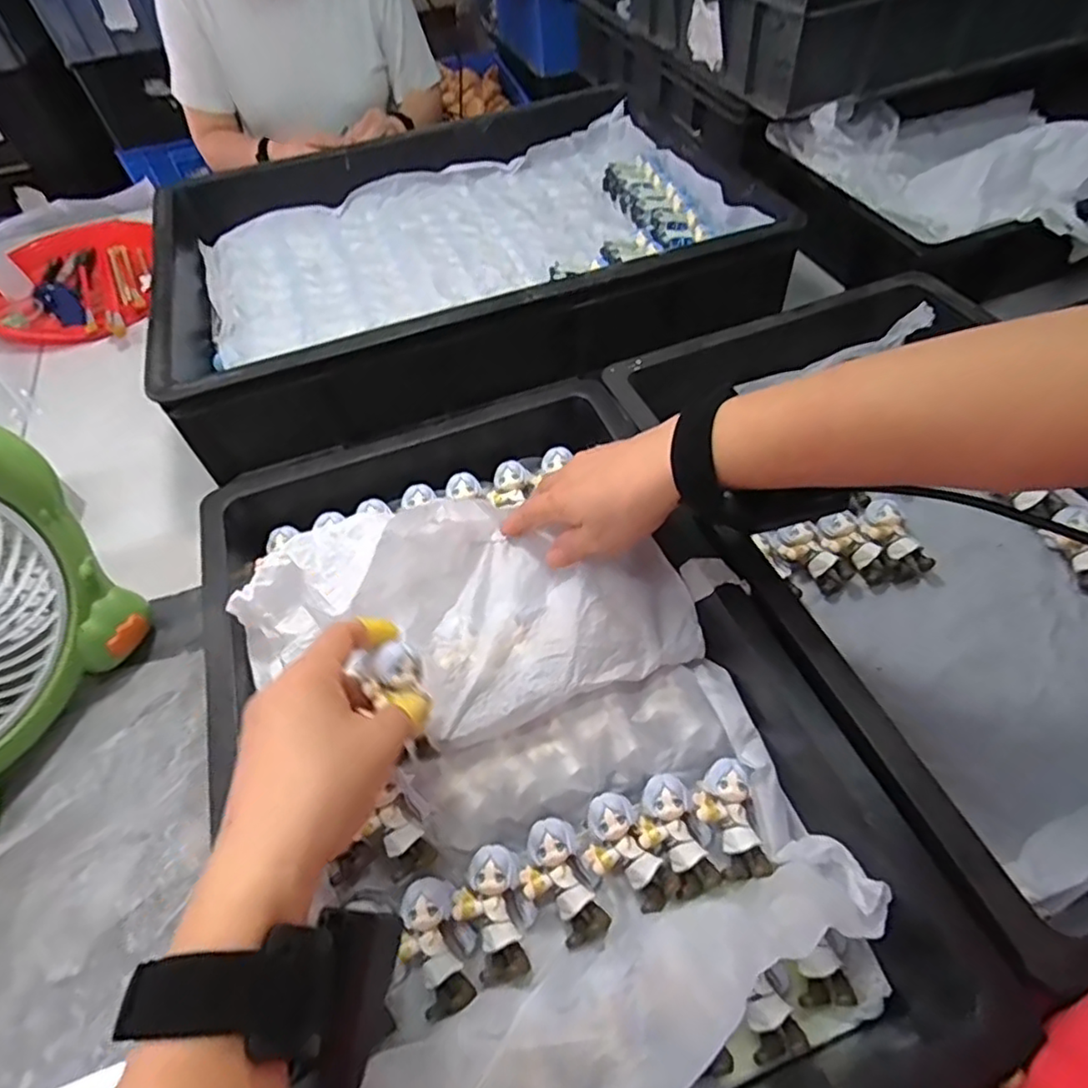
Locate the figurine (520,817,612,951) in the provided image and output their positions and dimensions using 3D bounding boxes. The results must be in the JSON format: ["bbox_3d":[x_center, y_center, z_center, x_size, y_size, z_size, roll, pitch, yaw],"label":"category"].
[{"bbox_3d":[0.010,0.189,0.352,0.037,0.023,0.062,-26,55,-15],"label":"figurine"}]

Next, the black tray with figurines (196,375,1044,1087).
[{"bbox_3d":[-0.010,0.092,0.381,0.283,0.092,0.446,-19,54,-10],"label":"black tray with figurines"}]

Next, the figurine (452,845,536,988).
[{"bbox_3d":[-0.026,0.202,0.345,0.038,0.023,0.061,-19,53,-9],"label":"figurine"}]

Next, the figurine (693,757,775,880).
[{"bbox_3d":[0.107,0.159,0.367,0.033,0.019,0.062,-7,52,0],"label":"figurine"}]

